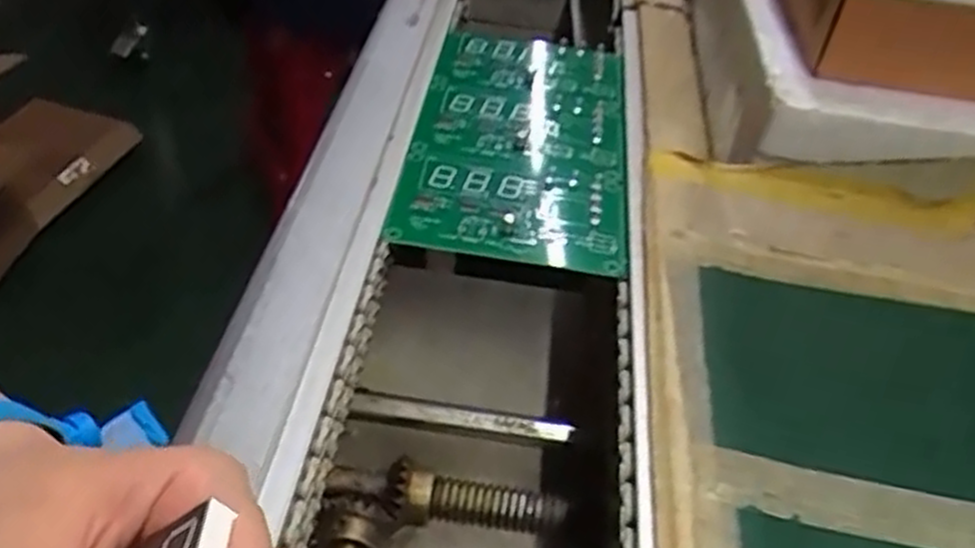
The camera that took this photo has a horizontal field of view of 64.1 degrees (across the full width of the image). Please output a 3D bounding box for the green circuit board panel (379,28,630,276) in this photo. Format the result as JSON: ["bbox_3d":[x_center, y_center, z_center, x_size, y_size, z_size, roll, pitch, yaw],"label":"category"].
[{"bbox_3d":[0.021,-0.091,0.483,0.126,0.009,0.245,10,44,0],"label":"green circuit board panel"}]

